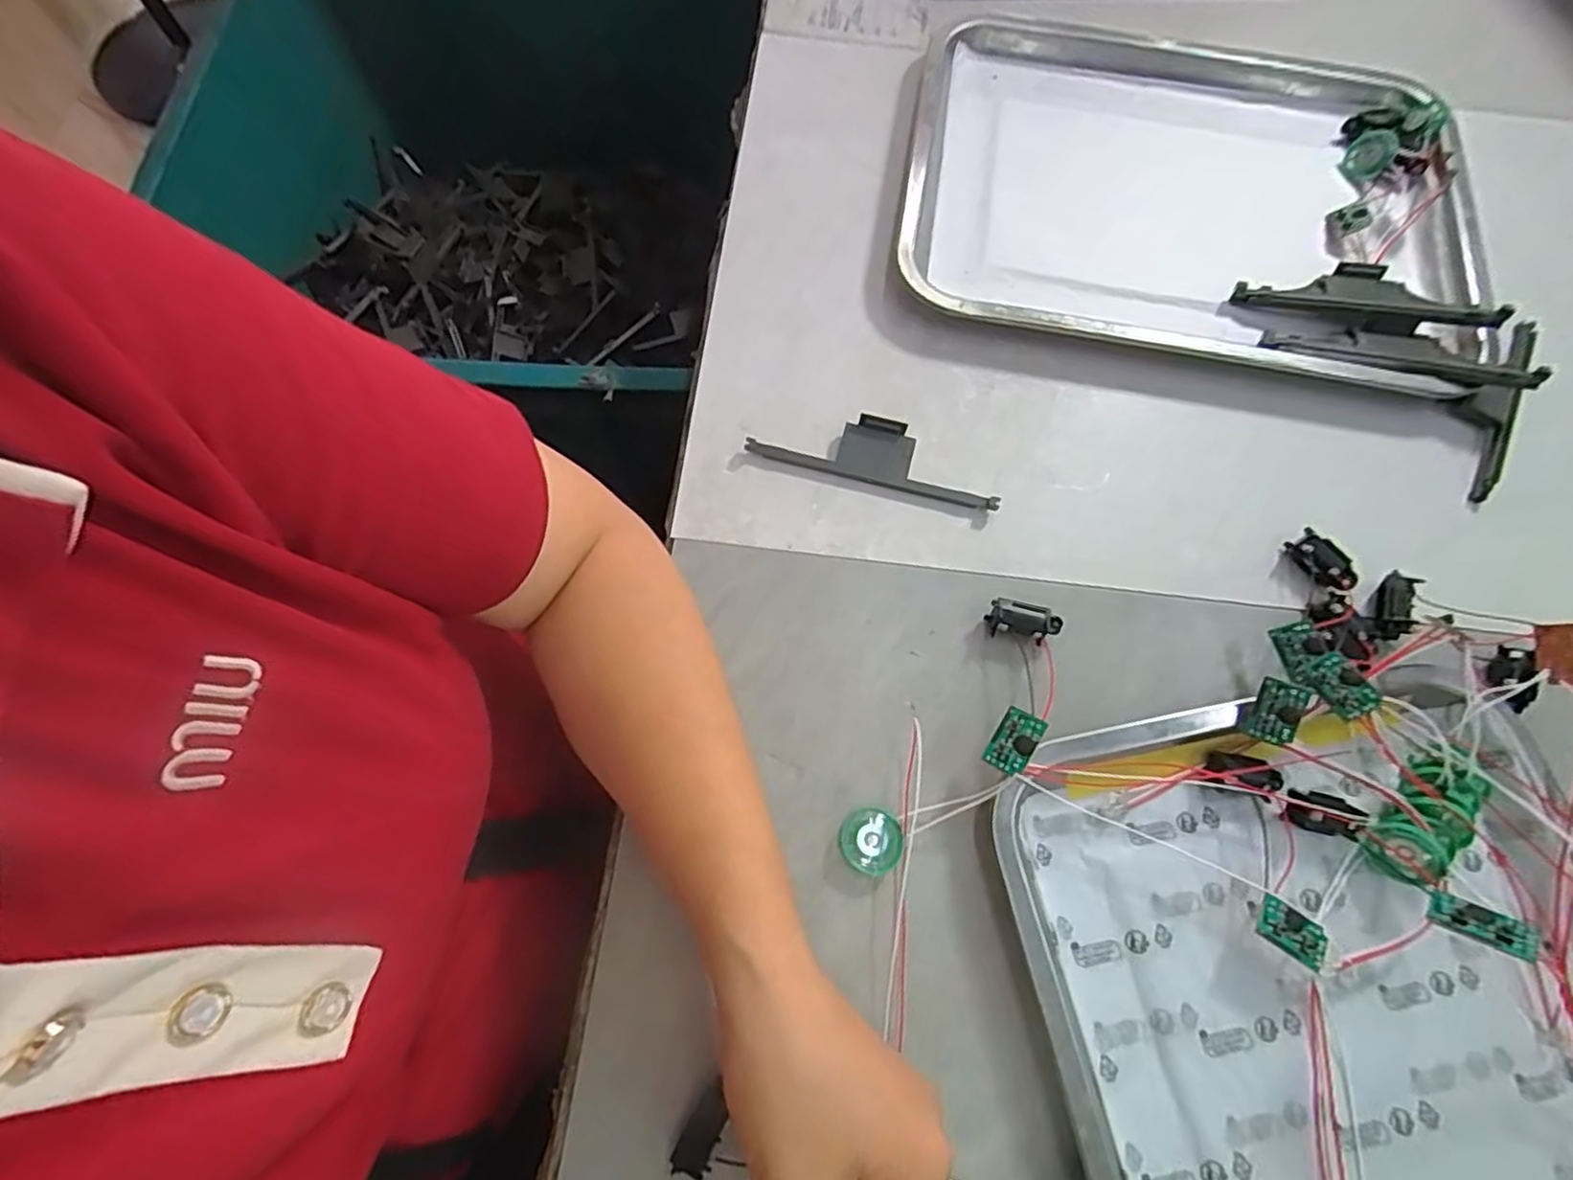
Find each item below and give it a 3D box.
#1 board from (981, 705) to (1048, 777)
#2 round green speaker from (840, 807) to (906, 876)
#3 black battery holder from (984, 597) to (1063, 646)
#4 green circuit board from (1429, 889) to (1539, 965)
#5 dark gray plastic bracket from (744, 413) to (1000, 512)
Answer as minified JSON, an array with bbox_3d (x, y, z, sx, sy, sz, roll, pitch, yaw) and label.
[{"bbox_3d":[0.102,0.068,0.312,0.018,0.004,0.028,29,77,18],"label":"board"},{"bbox_3d":[0.039,0.115,0.320,0.028,0.006,0.028,1,70,-2],"label":"round green speaker"},{"bbox_3d":[0.119,0.017,0.352,0.035,0.016,0.016,14,70,2],"label":"black battery holder"},{"bbox_3d":[0.253,0.122,0.255,0.029,0.004,0.014,18,63,49],"label":"green circuit board"},{"bbox_3d":[0.049,-0.075,0.383,0.134,0.014,0.033,14,70,3],"label":"dark gray plastic bracket"}]

